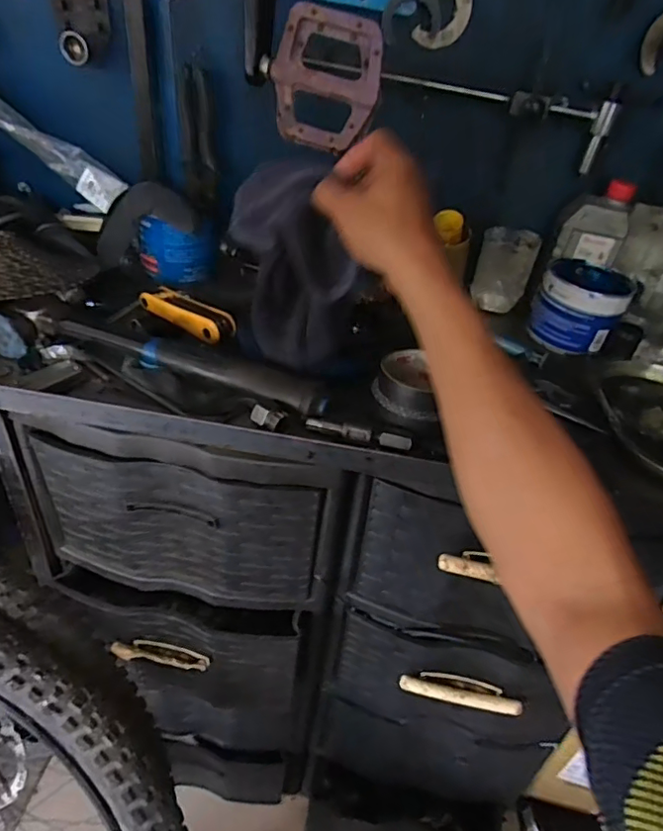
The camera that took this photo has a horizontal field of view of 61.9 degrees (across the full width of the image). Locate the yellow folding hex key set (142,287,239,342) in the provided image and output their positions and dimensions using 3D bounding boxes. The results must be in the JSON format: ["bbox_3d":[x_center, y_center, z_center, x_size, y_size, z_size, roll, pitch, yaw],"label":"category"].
[{"bbox_3d":[-0.168,-0.121,0.643,0.126,0.021,0.041,29,43,26],"label":"yellow folding hex key set"}]

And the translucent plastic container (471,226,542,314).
[{"bbox_3d":[0.234,-0.197,0.755,0.072,0.098,0.046,19,39,15],"label":"translucent plastic container"}]

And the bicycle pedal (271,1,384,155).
[{"bbox_3d":[-0.003,-0.297,0.492,0.096,0.105,0.015,17,38,12],"label":"bicycle pedal"}]

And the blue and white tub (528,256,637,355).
[{"bbox_3d":[0.320,-0.139,0.709,0.104,0.080,0.108,29,43,26],"label":"blue and white tub"}]

